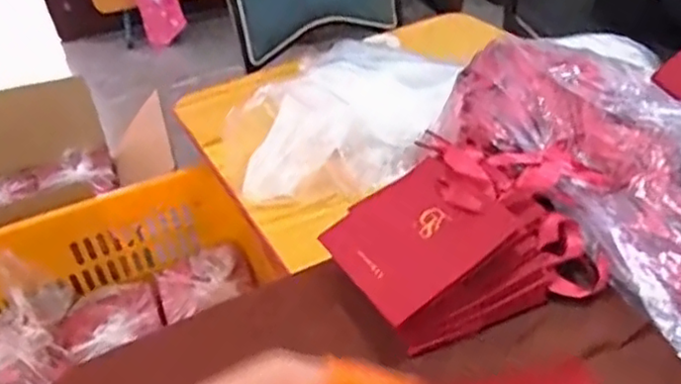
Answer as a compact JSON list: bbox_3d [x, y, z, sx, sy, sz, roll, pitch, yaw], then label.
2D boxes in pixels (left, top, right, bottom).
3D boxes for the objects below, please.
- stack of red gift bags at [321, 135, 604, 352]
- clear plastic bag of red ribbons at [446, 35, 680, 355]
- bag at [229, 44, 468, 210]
[{"bbox_3d":[0.102,0.040,0.604,0.195,0.096,0.186,-20,39,-18],"label":"stack of red gift bags"},{"bbox_3d":[0.283,-0.036,0.650,0.262,0.075,0.449,-23,40,-22],"label":"clear plastic bag of red ribbons"},{"bbox_3d":[0.002,-0.113,0.893,0.228,0.105,0.341,21,44,32],"label":"bag"}]

